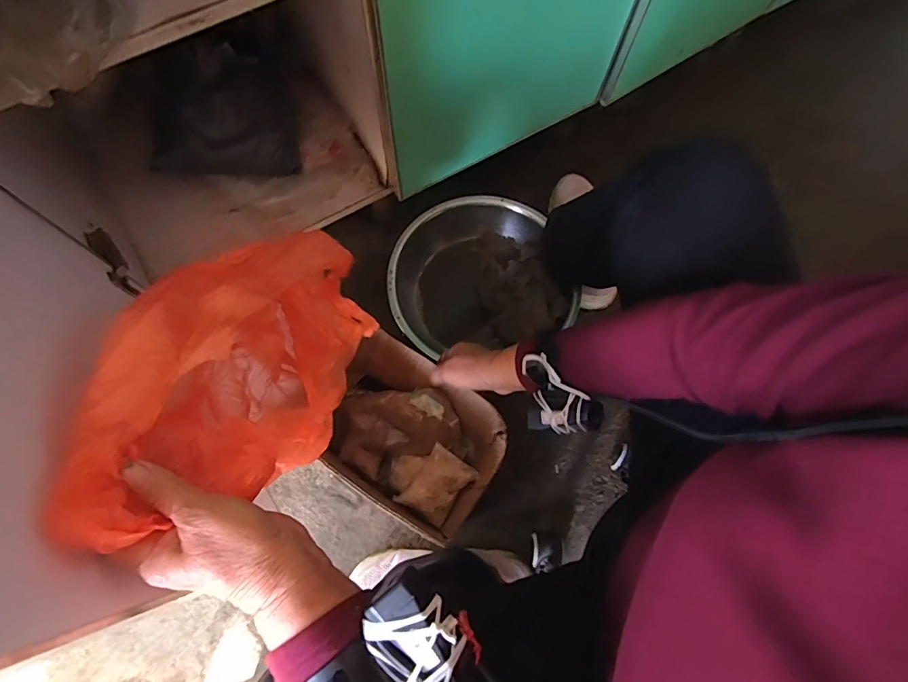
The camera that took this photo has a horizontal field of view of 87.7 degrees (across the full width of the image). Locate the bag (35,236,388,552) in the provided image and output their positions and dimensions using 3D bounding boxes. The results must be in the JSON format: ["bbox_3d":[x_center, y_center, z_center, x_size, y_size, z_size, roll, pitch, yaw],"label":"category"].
[{"bbox_3d":[-0.182,0.020,0.392,0.162,0.313,0.167,20,115,5],"label":"bag"}]

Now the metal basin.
[{"bbox_3d":[0.035,-0.107,0.787,0.289,0.080,0.263,0,72,-1],"label":"metal basin"}]

